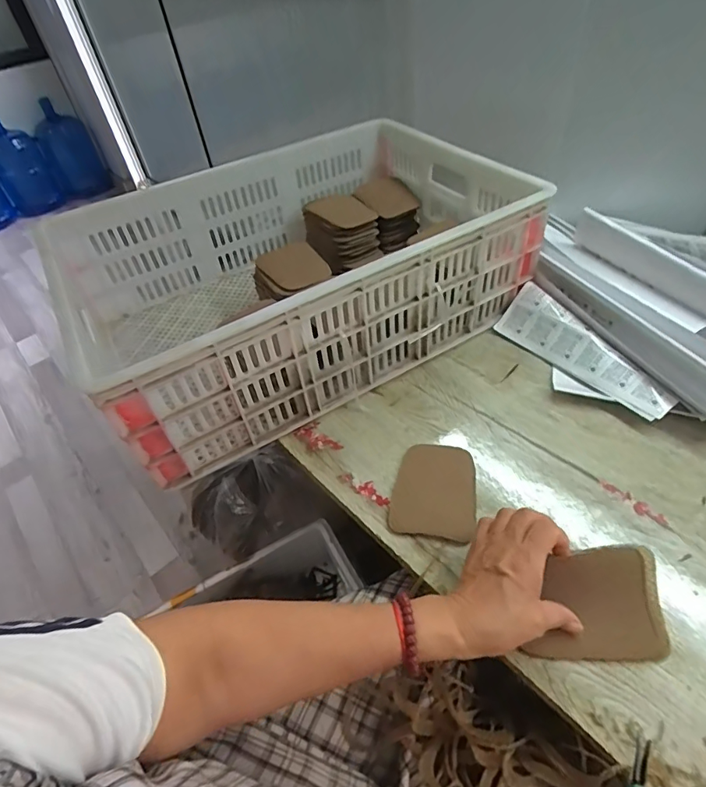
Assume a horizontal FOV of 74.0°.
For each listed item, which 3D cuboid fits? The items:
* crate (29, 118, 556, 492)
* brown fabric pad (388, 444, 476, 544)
[{"bbox_3d":[-0.087,-0.209,0.736,0.633,0.196,0.475,-28,49,-18],"label":"crate"},{"bbox_3d":[0.089,0.103,0.516,0.086,0.021,0.111,5,47,13],"label":"brown fabric pad"}]

